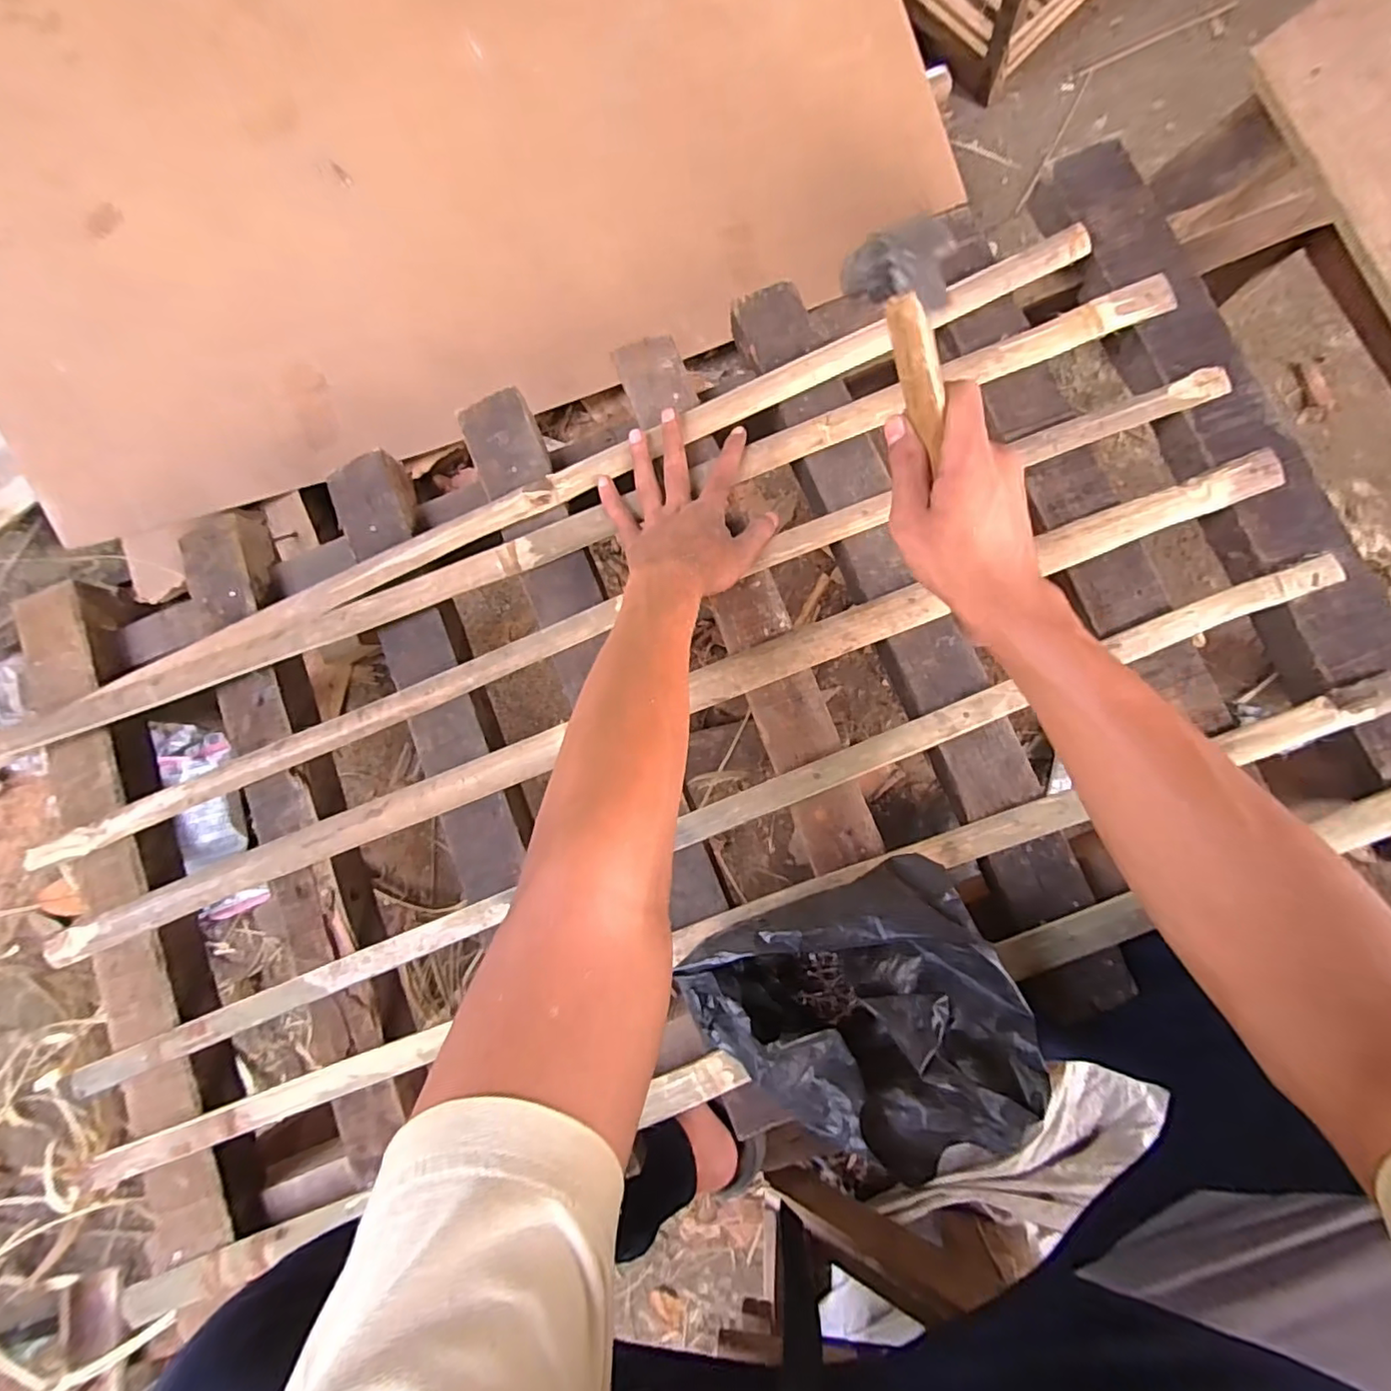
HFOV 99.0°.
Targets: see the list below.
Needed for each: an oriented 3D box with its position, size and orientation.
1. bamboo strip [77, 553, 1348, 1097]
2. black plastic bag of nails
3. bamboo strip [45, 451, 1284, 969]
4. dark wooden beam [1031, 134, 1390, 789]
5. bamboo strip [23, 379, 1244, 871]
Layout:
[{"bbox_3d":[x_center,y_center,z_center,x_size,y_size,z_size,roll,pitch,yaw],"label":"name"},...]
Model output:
[{"bbox_3d":[-0.009,0.108,0.460,1.025,0.020,0.026,-23,81,1],"label":"bamboo strip"},{"bbox_3d":[0.105,0.214,0.388,0.191,0.112,0.166,-26,81,0],"label":"black plastic bag of nails"},{"bbox_3d":[-0.047,0.017,0.477,1.033,0.020,0.034,-21,81,1],"label":"bamboo strip"},{"bbox_3d":[0.437,-0.166,0.460,0.080,0.029,0.608,-20,81,1],"label":"dark wooden beam"},{"bbox_3d":[-0.075,-0.060,0.486,1.027,0.020,0.030,-21,81,1],"label":"bamboo strip"}]

